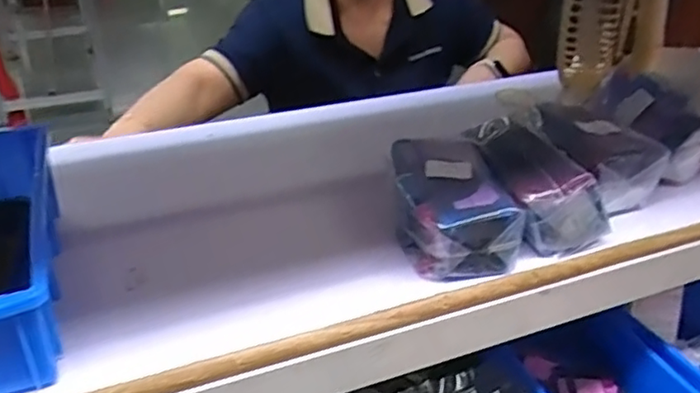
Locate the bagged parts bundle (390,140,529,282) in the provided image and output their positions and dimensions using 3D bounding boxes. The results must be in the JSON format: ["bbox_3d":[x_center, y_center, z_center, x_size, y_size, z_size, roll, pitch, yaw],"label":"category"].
[{"bbox_3d":[0.064,0.004,0.431,0.067,0.050,0.109,-7,31,-14],"label":"bagged parts bundle"}]

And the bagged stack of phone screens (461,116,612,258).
[{"bbox_3d":[0.132,-0.008,0.451,0.057,0.078,0.102,-24,41,-4],"label":"bagged stack of phone screens"}]

